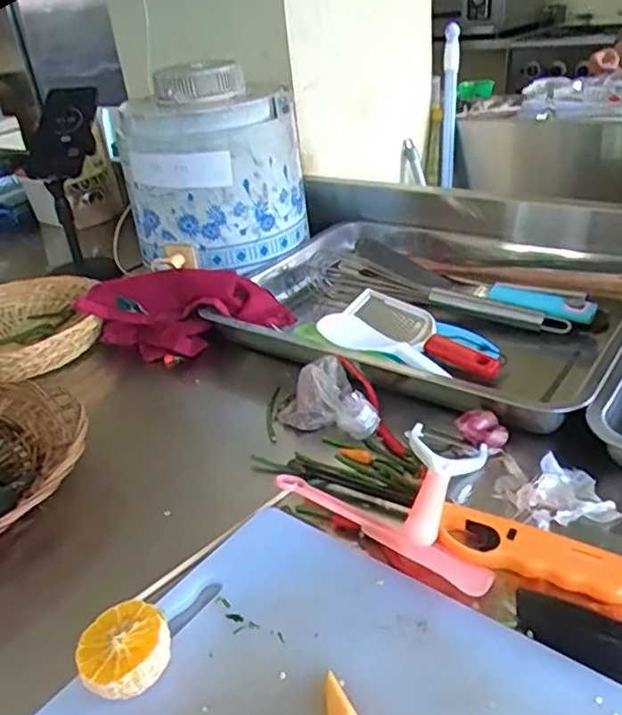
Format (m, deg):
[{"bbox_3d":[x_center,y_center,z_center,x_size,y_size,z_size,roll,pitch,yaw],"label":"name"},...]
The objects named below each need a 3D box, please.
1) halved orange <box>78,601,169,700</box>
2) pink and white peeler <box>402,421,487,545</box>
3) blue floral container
[{"bbox_3d":[-0.111,0.179,0.377,0.051,0.035,0.050,-5,30,3],"label":"halved orange"},{"bbox_3d":[0.096,0.096,0.482,0.063,0.023,0.143,4,20,19],"label":"pink and white peeler"},{"bbox_3d":[-0.139,-0.263,0.890,0.229,0.251,0.229,-17,32,-16],"label":"blue floral container"}]

